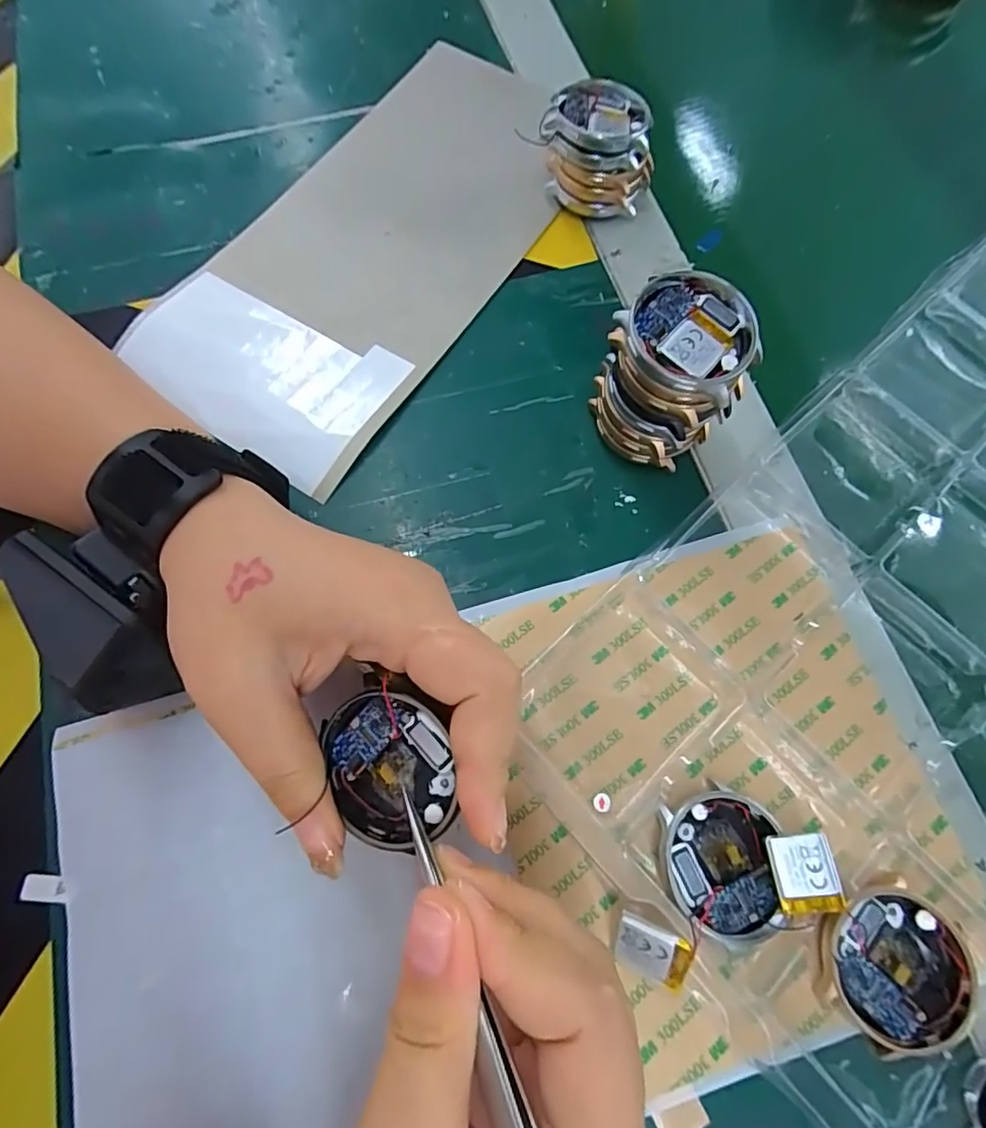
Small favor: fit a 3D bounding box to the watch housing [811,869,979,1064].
[{"bbox_3d":[0.129,0.128,0.181,0.046,0.007,0.043,1,70,-2],"label":"watch housing"}]

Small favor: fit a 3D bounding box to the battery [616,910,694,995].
[{"bbox_3d":[0.050,0.122,0.177,0.022,0.004,0.018,20,104,20],"label":"battery"}]

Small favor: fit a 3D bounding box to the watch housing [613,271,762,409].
[{"bbox_3d":[0.069,-0.081,0.199,0.046,0.011,0.043,0,71,0],"label":"watch housing"}]

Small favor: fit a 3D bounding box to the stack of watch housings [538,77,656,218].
[{"bbox_3d":[0.052,-0.200,0.280,0.048,0.048,0.042,28,71,8],"label":"stack of watch housings"}]

